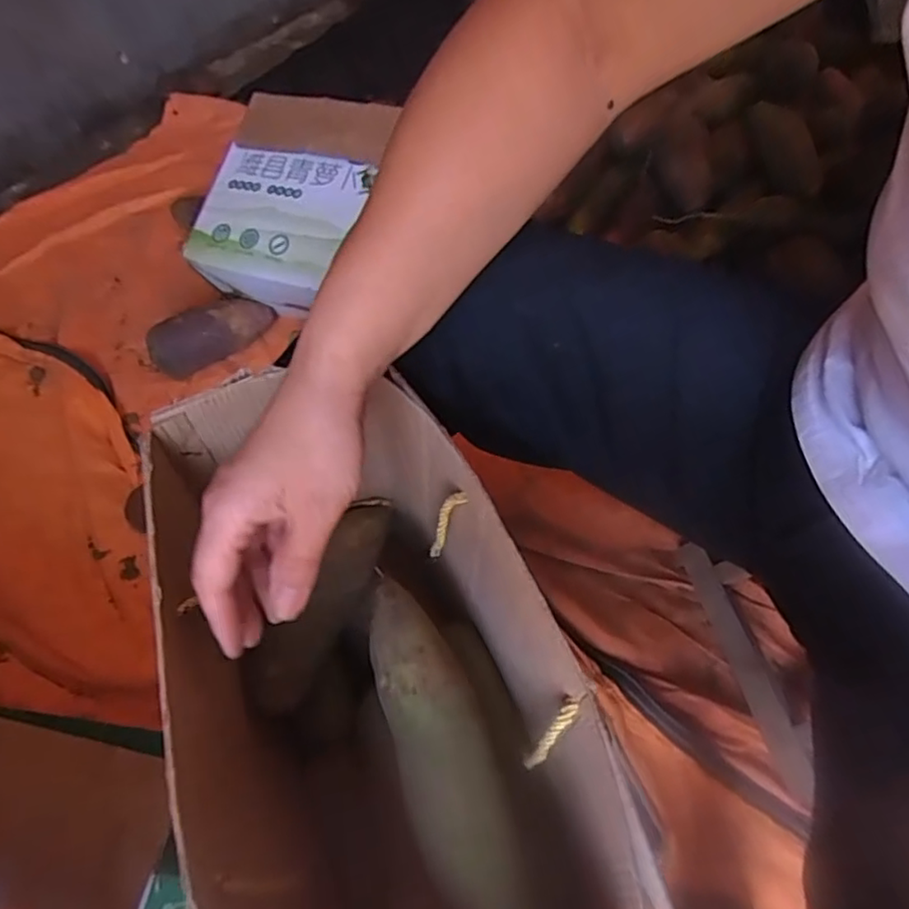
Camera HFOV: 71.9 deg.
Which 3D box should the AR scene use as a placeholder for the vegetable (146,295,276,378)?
[{"bbox_3d":[-0.339,-0.171,0.877,0.173,0.075,0.059,-33,61,-17],"label":"vegetable"}]

